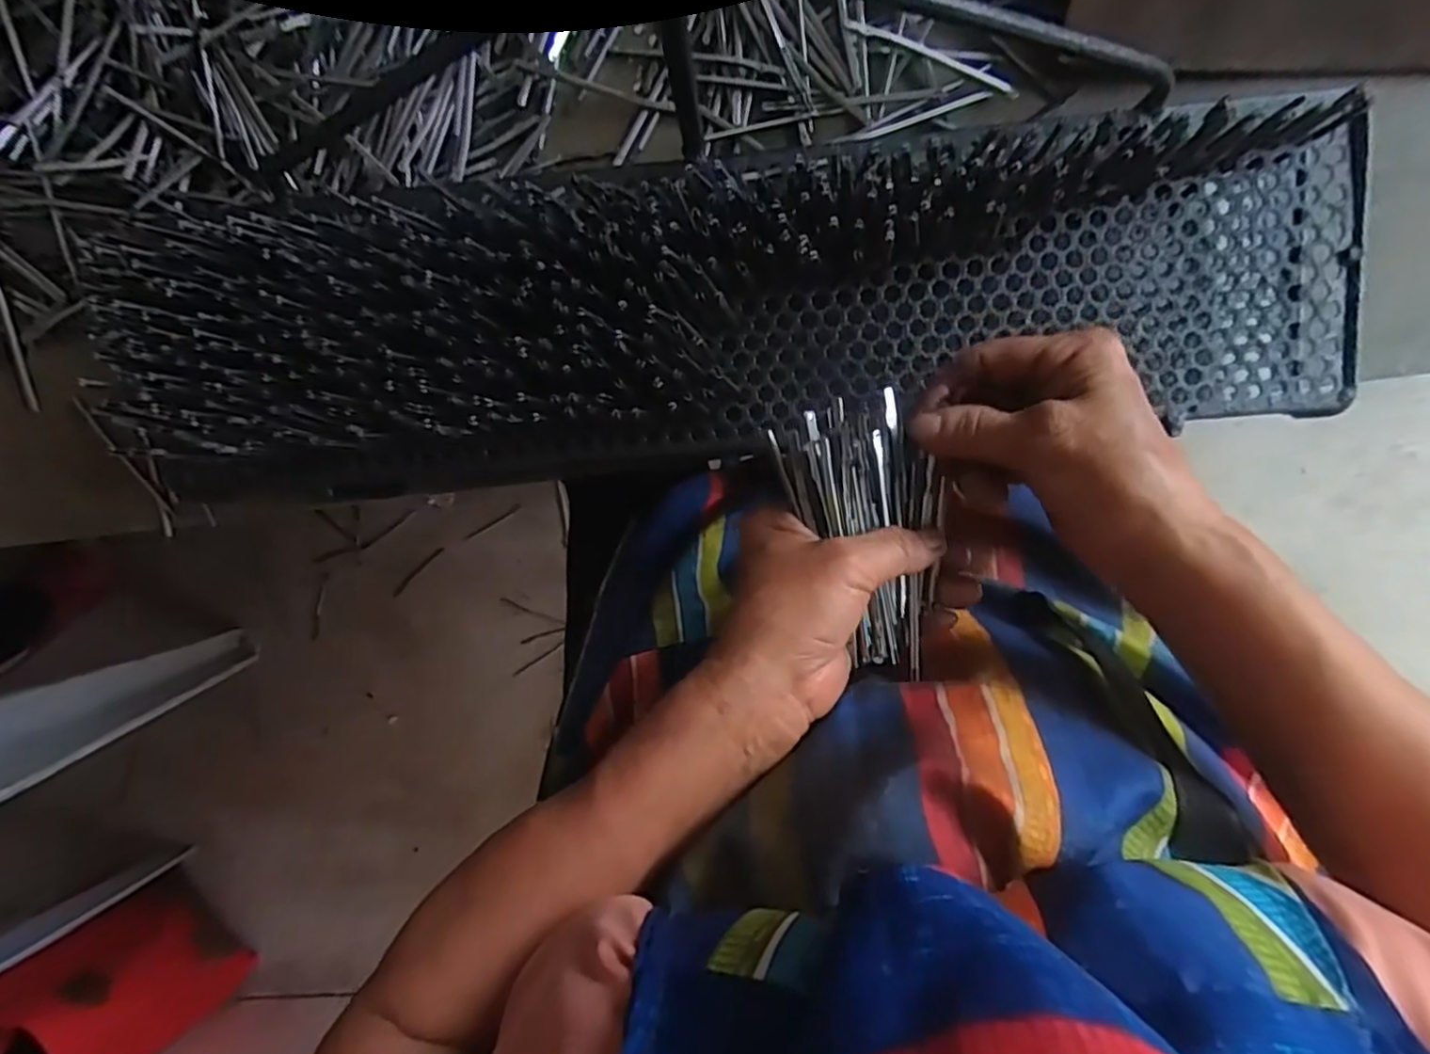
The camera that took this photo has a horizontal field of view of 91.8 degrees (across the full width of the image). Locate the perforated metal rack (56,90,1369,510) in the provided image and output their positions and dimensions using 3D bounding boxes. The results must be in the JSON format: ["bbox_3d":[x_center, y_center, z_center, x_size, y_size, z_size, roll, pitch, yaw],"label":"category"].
[{"bbox_3d":[0.006,-0.106,0.343,0.597,0.089,0.152,-4,99,4],"label":"perforated metal rack"}]

